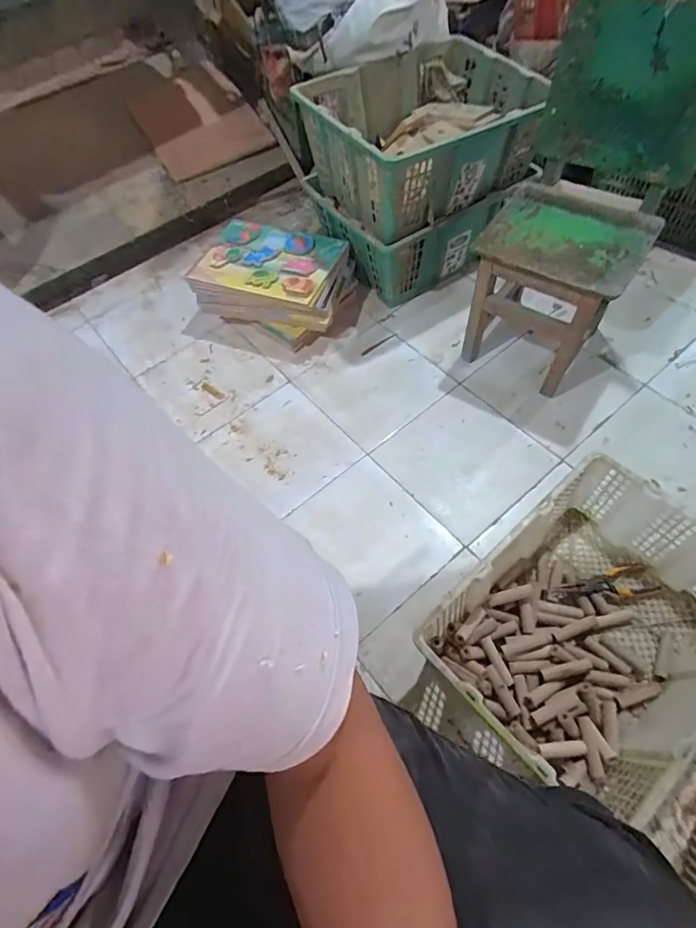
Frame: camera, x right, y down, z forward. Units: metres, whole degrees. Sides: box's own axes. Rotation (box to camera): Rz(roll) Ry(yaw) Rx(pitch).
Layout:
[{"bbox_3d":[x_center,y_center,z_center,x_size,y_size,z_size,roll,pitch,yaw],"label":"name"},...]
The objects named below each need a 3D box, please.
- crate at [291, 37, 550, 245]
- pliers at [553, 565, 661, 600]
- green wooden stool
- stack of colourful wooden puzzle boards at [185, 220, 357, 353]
[{"bbox_3d":[0.184,-0.806,1.145,0.520,0.231,0.479,-30,61,-12],"label":"crate"},{"bbox_3d":[0.463,0.218,0.870,0.181,0.019,0.059,-11,59,-4],"label":"pliers"},{"bbox_3d":[0.444,-0.393,1.074,0.294,0.320,0.300,31,66,19],"label":"green wooden stool"},{"bbox_3d":[-0.195,-0.487,1.262,0.394,0.146,0.282,17,62,12],"label":"stack of colourful wooden puzzle boards"}]

